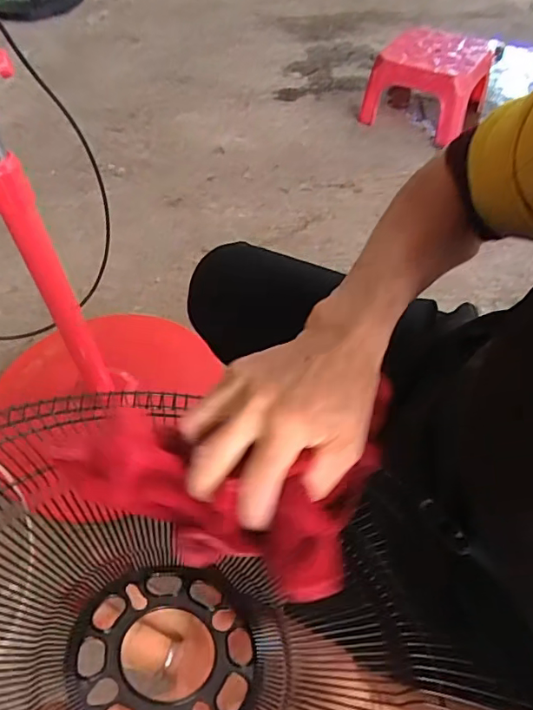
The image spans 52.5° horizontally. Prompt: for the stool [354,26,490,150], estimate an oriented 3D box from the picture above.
[{"bbox_3d":[0.476,-0.791,1.583,0.293,0.197,0.301,25,55,20],"label":"stool"}]

